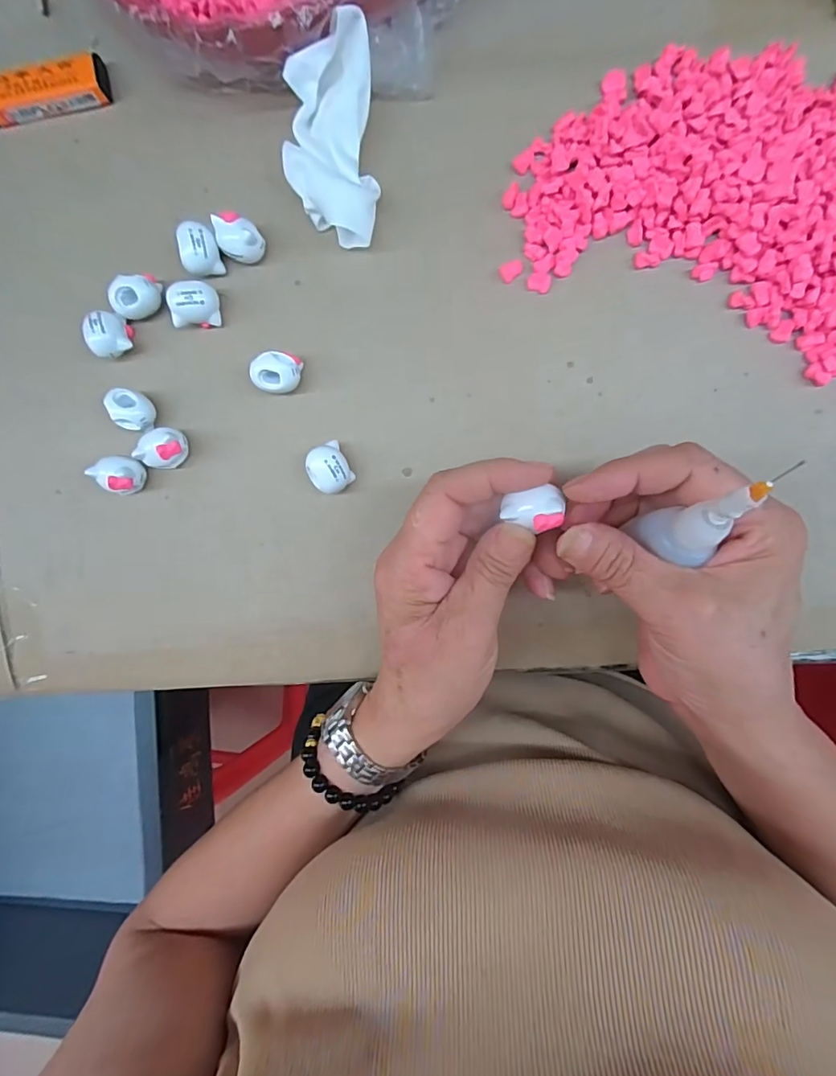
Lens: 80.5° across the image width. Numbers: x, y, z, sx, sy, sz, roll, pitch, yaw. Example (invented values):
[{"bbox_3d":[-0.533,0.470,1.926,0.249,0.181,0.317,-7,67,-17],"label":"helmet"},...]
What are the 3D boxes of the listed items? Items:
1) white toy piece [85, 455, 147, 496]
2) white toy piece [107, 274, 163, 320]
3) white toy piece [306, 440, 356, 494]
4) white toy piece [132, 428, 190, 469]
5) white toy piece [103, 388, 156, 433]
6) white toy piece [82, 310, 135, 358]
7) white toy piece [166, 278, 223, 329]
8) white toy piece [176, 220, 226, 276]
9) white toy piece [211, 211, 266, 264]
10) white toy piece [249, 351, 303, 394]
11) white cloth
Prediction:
[{"bbox_3d":[-0.165,-0.034,0.275,0.021,0.023,0.021,0,91,6],"label":"white toy piece"},{"bbox_3d":[-0.153,-0.131,0.271,0.026,0.021,0.017,-24,88,6],"label":"white toy piece"},{"bbox_3d":[-0.047,-0.037,0.265,0.020,0.021,0.025,-26,88,6],"label":"white toy piece"},{"bbox_3d":[-0.139,-0.049,0.273,0.018,0.023,0.023,23,93,6],"label":"white toy piece"},{"bbox_3d":[-0.156,-0.070,0.273,0.021,0.022,0.020,0,91,6],"label":"white toy piece"},{"bbox_3d":[-0.168,-0.110,0.273,0.019,0.023,0.023,33,94,5],"label":"white toy piece"},{"bbox_3d":[-0.121,-0.127,0.269,0.024,0.020,0.020,-6,90,6],"label":"white toy piece"},{"bbox_3d":[-0.117,-0.155,0.269,0.017,0.021,0.023,-1,90,6],"label":"white toy piece"},{"bbox_3d":[-0.096,-0.160,0.268,0.022,0.021,0.021,1,91,6],"label":"white toy piece"},{"bbox_3d":[-0.076,-0.088,0.267,0.024,0.019,0.020,2,91,6],"label":"white toy piece"},{"bbox_3d":[-0.045,-0.199,0.248,0.045,0.017,0.091,2,110,6],"label":"white cloth"}]

